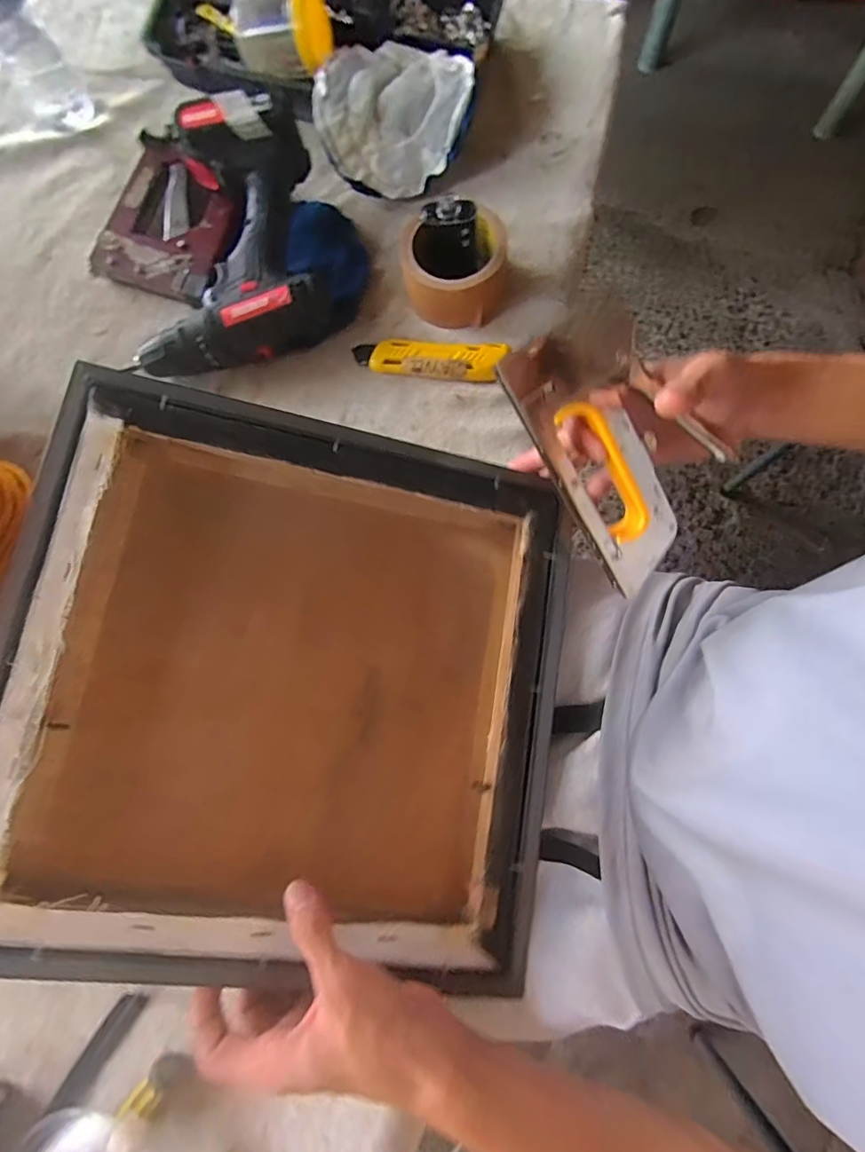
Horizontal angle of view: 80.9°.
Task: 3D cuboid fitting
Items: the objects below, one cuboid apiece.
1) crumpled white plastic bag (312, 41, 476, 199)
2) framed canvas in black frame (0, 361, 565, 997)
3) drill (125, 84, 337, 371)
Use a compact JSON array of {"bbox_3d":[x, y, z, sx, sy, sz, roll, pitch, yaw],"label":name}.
[{"bbox_3d":[-0.042,-0.459,0.499,0.144,0.034,0.137,27,102,4],"label":"crumpled white plastic bag"},{"bbox_3d":[-0.081,0.062,0.320,0.332,0.031,0.325,11,77,-11],"label":"framed canvas in black frame"},{"bbox_3d":[-0.193,-0.303,0.460,0.187,0.108,0.196,-9,76,-2],"label":"drill"}]

